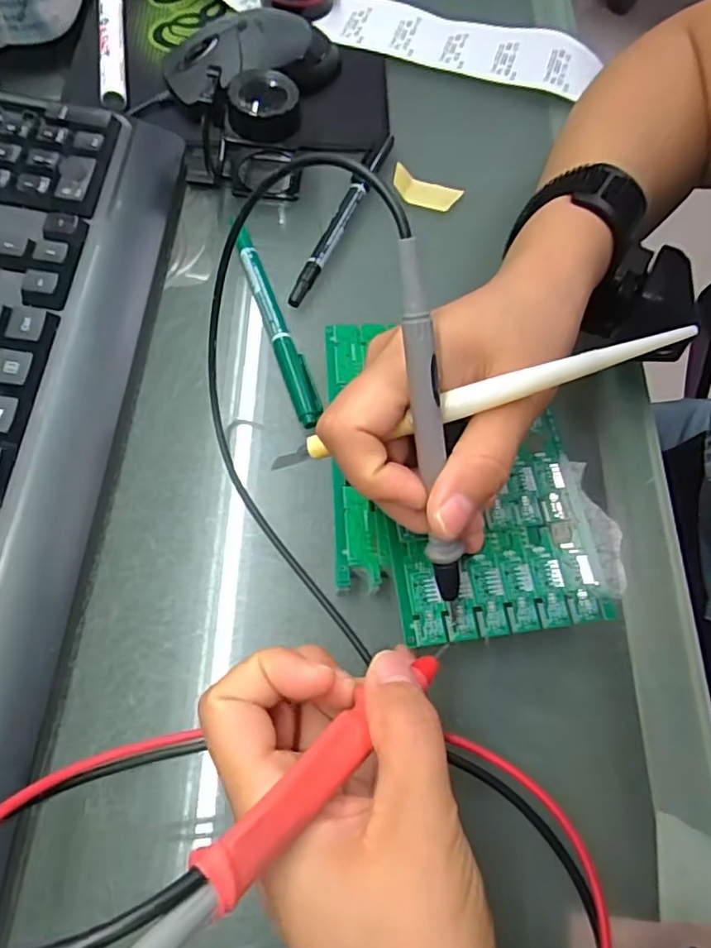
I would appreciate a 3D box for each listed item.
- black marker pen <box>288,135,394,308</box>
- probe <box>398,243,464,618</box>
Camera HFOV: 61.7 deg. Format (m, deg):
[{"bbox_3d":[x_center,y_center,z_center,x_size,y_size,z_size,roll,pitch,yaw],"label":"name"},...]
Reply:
[{"bbox_3d":[-0.007,-0.151,0.348,0.013,0.010,0.138,20,67,6],"label":"black marker pen"},{"bbox_3d":[0.026,-0.010,0.206,0.010,0.133,0.010,-15,26,-9],"label":"probe"}]

